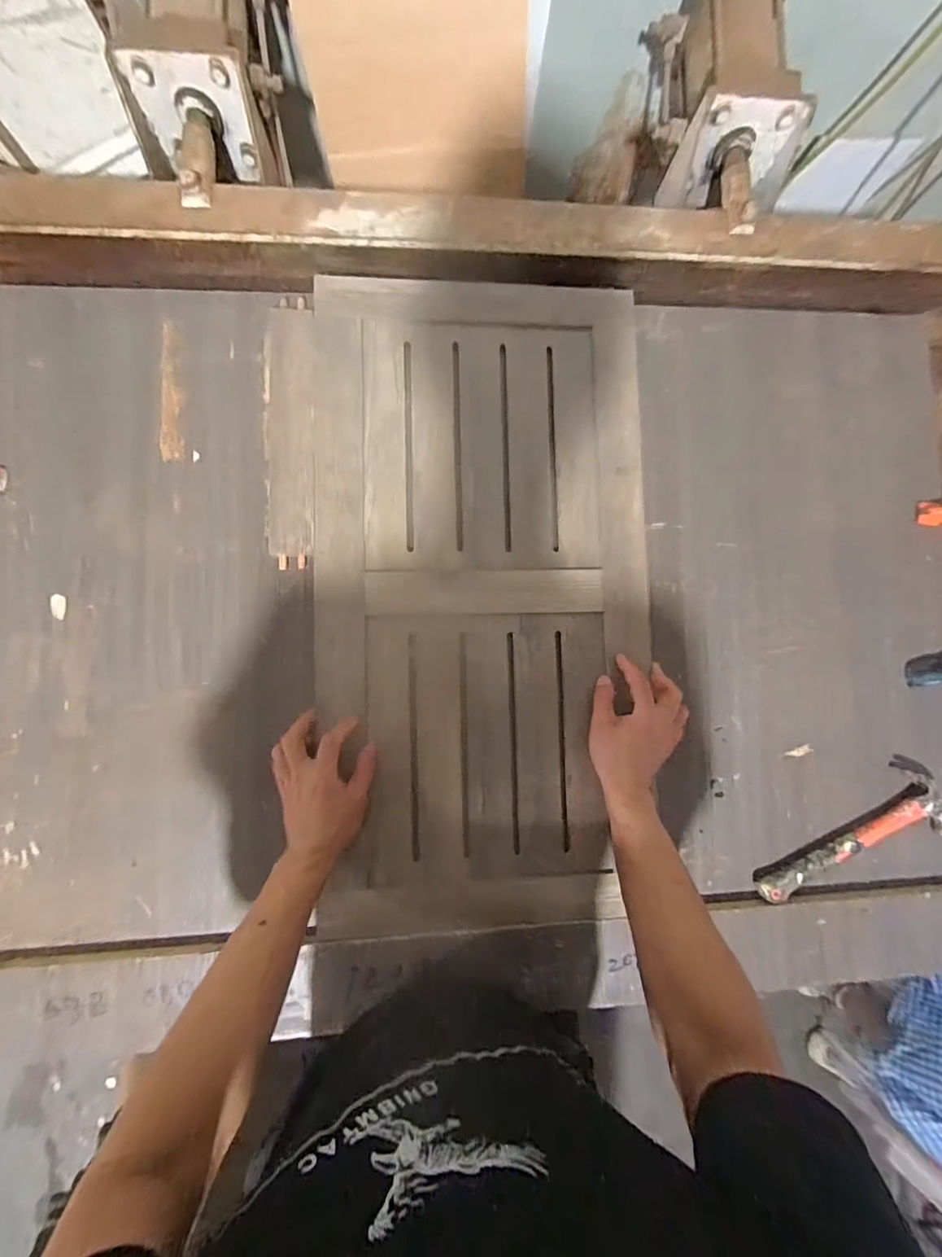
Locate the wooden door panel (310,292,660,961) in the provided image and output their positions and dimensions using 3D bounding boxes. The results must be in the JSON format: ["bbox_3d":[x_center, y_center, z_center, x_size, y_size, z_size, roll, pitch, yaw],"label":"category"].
[{"bbox_3d":[0.015,-0.036,0.557,0.383,0.028,0.747,0,87,-5],"label":"wooden door panel"}]

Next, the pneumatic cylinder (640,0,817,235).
[{"bbox_3d":[0.344,-0.705,0.631,0.149,0.116,0.354,-7,87,-5],"label":"pneumatic cylinder"}]

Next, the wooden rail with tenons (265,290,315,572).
[{"bbox_3d":[-0.212,-0.230,0.550,0.056,0.014,0.312,-1,87,-5],"label":"wooden rail with tenons"}]

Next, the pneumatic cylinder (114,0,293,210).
[{"bbox_3d":[-0.316,-0.660,0.578,0.151,0.134,0.331,2,87,-5],"label":"pneumatic cylinder"}]

